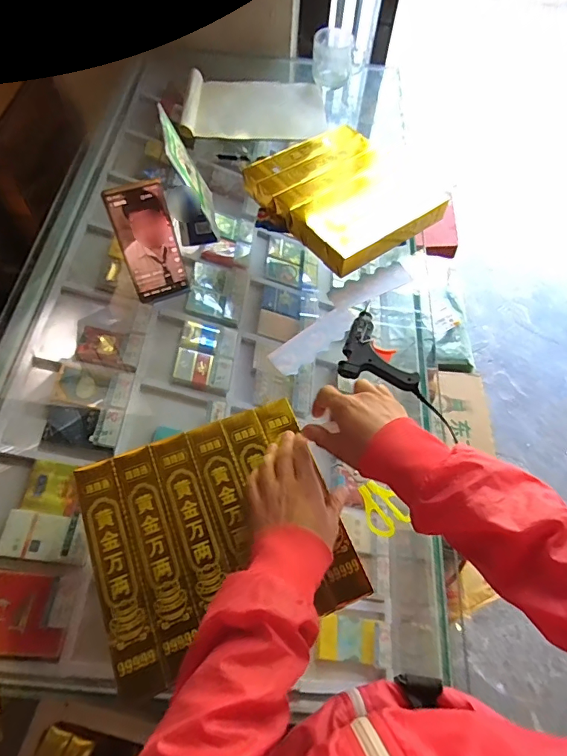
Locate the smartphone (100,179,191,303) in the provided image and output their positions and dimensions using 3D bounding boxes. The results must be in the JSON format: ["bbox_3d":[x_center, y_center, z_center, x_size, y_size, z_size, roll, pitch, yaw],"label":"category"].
[{"bbox_3d":[-0.183,-0.181,0.632,0.075,0.165,0.012,-20,41,-13],"label":"smartphone"}]

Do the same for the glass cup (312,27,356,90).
[{"bbox_3d":[0.098,-0.645,0.939,0.080,0.079,0.062,7,61,1],"label":"glass cup"}]

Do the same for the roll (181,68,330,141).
[{"bbox_3d":[-0.054,-0.545,0.927,0.273,0.025,0.196,2,61,-2],"label":"roll"}]

